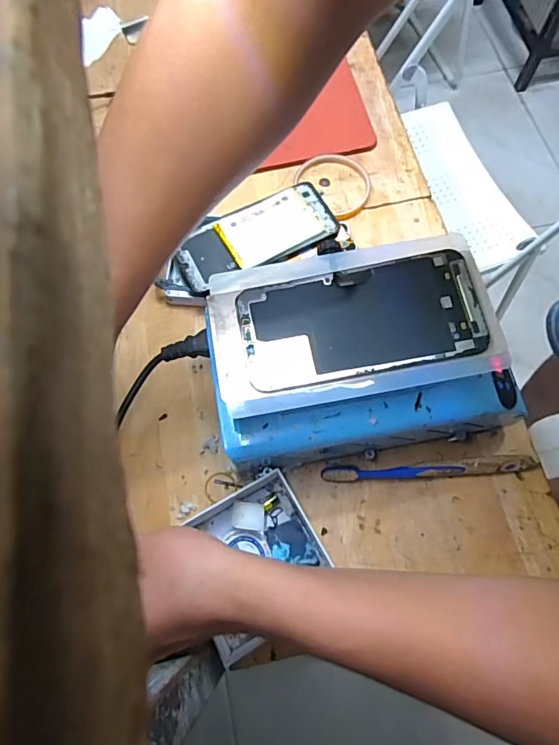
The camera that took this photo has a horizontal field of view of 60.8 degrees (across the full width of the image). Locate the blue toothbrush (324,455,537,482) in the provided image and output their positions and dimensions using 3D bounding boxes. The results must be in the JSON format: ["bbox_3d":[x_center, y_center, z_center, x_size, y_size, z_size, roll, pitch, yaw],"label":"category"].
[{"bbox_3d":[0.130,0.085,0.419,0.182,0.016,0.014,-3,70,0],"label":"blue toothbrush"}]

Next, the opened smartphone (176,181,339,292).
[{"bbox_3d":[-0.022,-0.138,0.481,0.163,0.007,0.072,-27,77,-11],"label":"opened smartphone"}]

